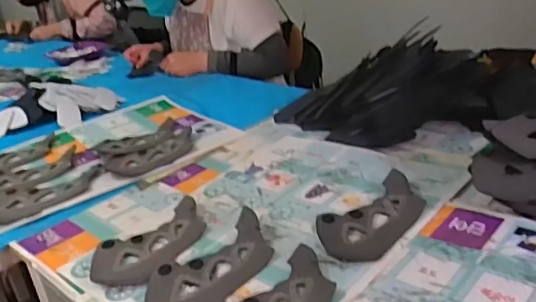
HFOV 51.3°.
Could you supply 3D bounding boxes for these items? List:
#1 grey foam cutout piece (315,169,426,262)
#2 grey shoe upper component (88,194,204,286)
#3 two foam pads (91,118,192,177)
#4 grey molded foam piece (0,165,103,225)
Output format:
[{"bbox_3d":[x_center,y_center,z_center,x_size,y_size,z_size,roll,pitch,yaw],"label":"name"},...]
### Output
[{"bbox_3d":[0.157,0.092,0.817,0.211,0.020,0.115,-25,30,-36],"label":"grey foam cutout piece"},{"bbox_3d":[-0.169,0.132,0.833,0.112,0.014,0.212,10,29,32],"label":"grey shoe upper component"},{"bbox_3d":[-0.253,-0.011,1.169,0.189,0.017,0.216,-17,26,-22],"label":"two foam pads"},{"bbox_3d":[-0.407,0.076,1.017,0.113,0.009,0.227,18,33,42],"label":"grey molded foam piece"}]

